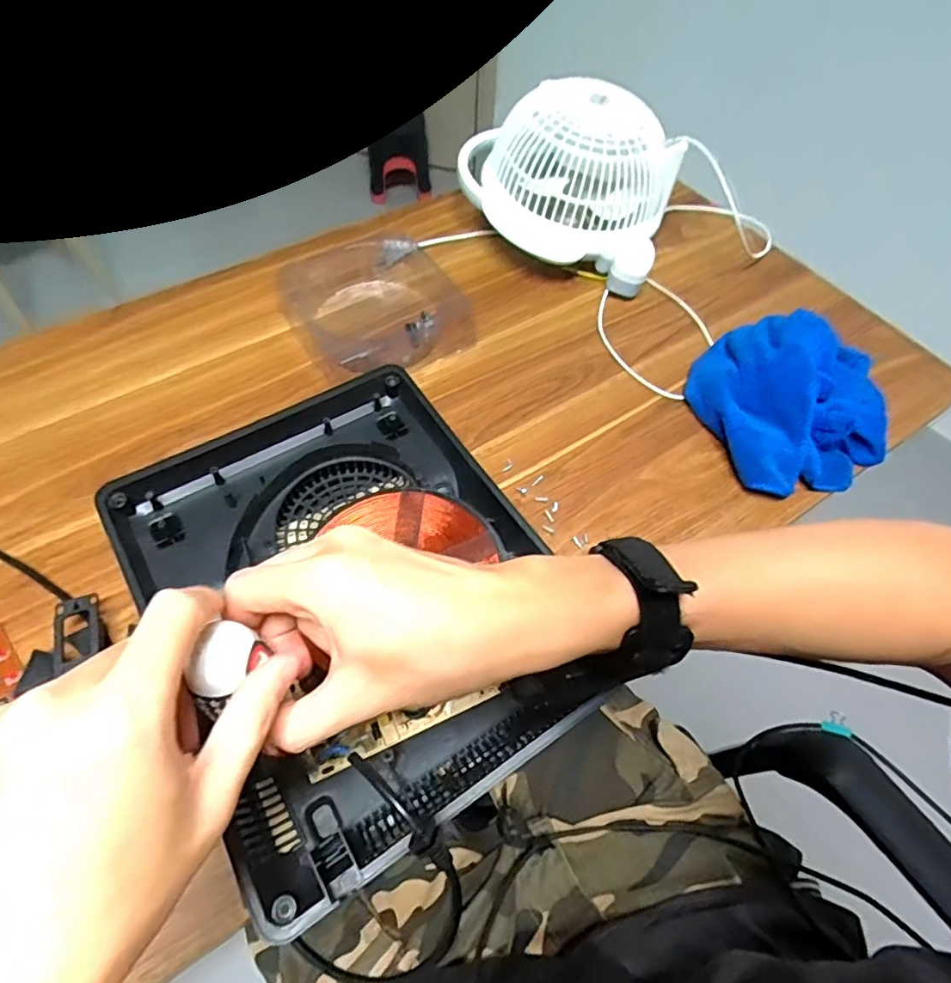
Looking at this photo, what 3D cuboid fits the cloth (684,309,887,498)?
[{"bbox_3d":[0.309,-0.094,0.563,0.161,0.080,0.188,-16,61,-13],"label":"cloth"}]

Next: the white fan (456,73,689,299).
[{"bbox_3d":[0.102,-0.362,0.685,0.256,0.157,0.188,14,59,5],"label":"white fan"}]

